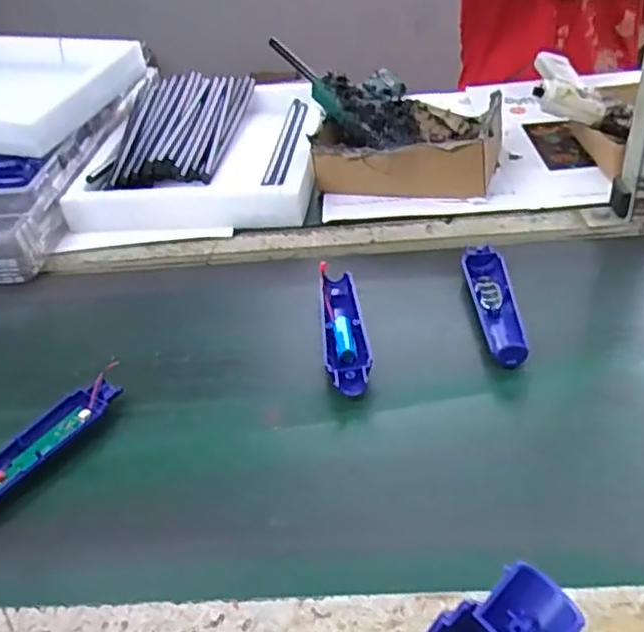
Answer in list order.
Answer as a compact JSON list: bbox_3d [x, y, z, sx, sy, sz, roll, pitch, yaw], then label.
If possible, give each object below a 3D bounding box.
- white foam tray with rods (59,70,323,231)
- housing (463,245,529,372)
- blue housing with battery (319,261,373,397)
[{"bbox_3d":[-0.148,-0.240,0.928,0.291,0.063,0.410,-1,37,7],"label":"white foam tray with rods"},{"bbox_3d":[0.161,-0.012,0.630,0.037,0.022,0.163,-4,37,3],"label":"housing"},{"bbox_3d":[0.021,0.008,0.621,0.038,0.015,0.178,-5,37,1],"label":"blue housing with battery"}]

